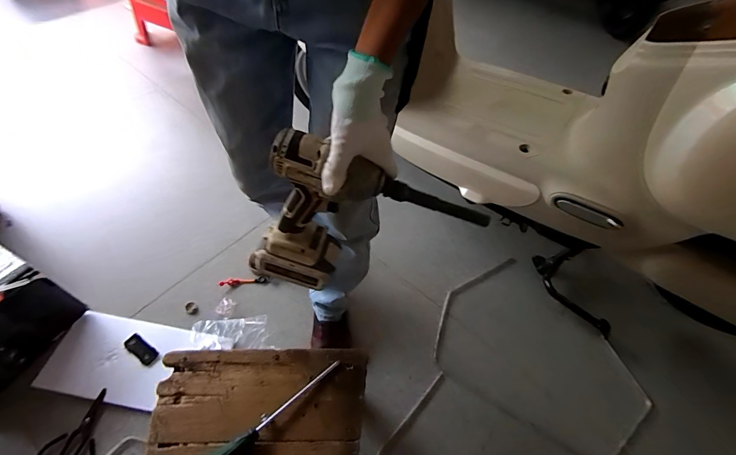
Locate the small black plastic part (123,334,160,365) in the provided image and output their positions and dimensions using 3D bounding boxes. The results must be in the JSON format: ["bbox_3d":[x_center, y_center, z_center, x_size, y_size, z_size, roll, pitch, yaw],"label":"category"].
[{"bbox_3d":[-0.521,0.279,0.821,0.097,0.014,0.035,31,58,17],"label":"small black plastic part"}]

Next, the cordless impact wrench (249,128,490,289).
[{"bbox_3d":[-0.016,0.002,0.456,0.282,0.226,0.068,10,54,4],"label":"cordless impact wrench"}]

